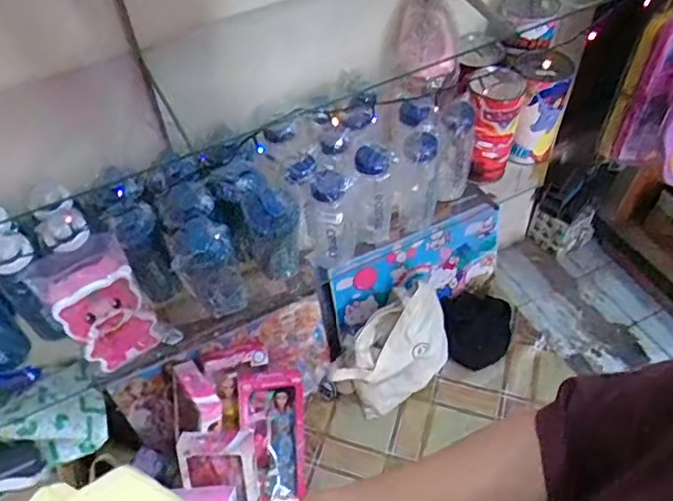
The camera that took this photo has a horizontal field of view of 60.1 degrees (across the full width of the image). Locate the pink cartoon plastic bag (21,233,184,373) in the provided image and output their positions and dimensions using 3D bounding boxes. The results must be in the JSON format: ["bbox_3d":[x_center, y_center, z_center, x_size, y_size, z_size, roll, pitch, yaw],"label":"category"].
[{"bbox_3d":[-0.362,0.088,0.917,0.137,0.195,0.096,-30,55,-19],"label":"pink cartoon plastic bag"}]

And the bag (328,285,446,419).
[{"bbox_3d":[0.148,0.260,1.438,0.312,0.243,0.146,-28,54,-18],"label":"bag"}]

